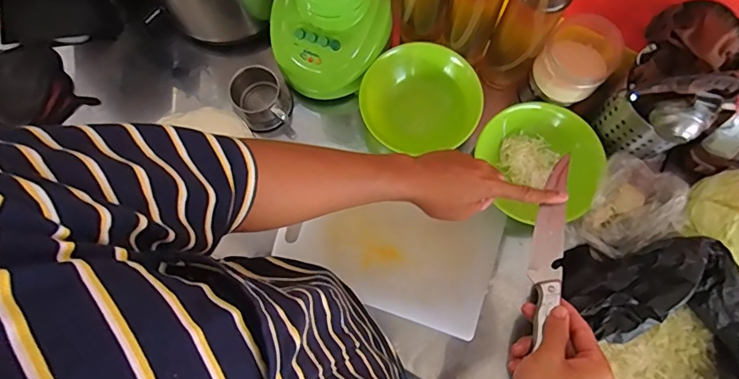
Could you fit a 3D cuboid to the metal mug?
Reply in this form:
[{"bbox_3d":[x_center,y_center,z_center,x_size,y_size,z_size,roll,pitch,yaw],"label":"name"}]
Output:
[{"bbox_3d":[-0.160,-0.134,0.715,0.084,0.067,0.089,-32,78,-7],"label":"metal mug"}]

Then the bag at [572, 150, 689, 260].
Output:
[{"bbox_3d":[0.346,0.026,0.623,0.102,0.081,0.142,30,78,8],"label":"bag"}]

